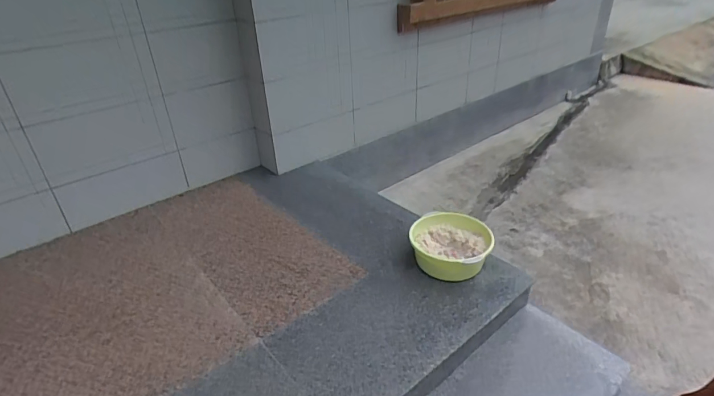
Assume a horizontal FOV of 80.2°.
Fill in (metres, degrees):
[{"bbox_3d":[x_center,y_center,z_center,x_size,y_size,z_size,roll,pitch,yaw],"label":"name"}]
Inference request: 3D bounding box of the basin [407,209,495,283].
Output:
[{"bbox_3d":[0.382,0.204,1.747,0.317,0.143,0.304,-1,30,1],"label":"basin"}]

